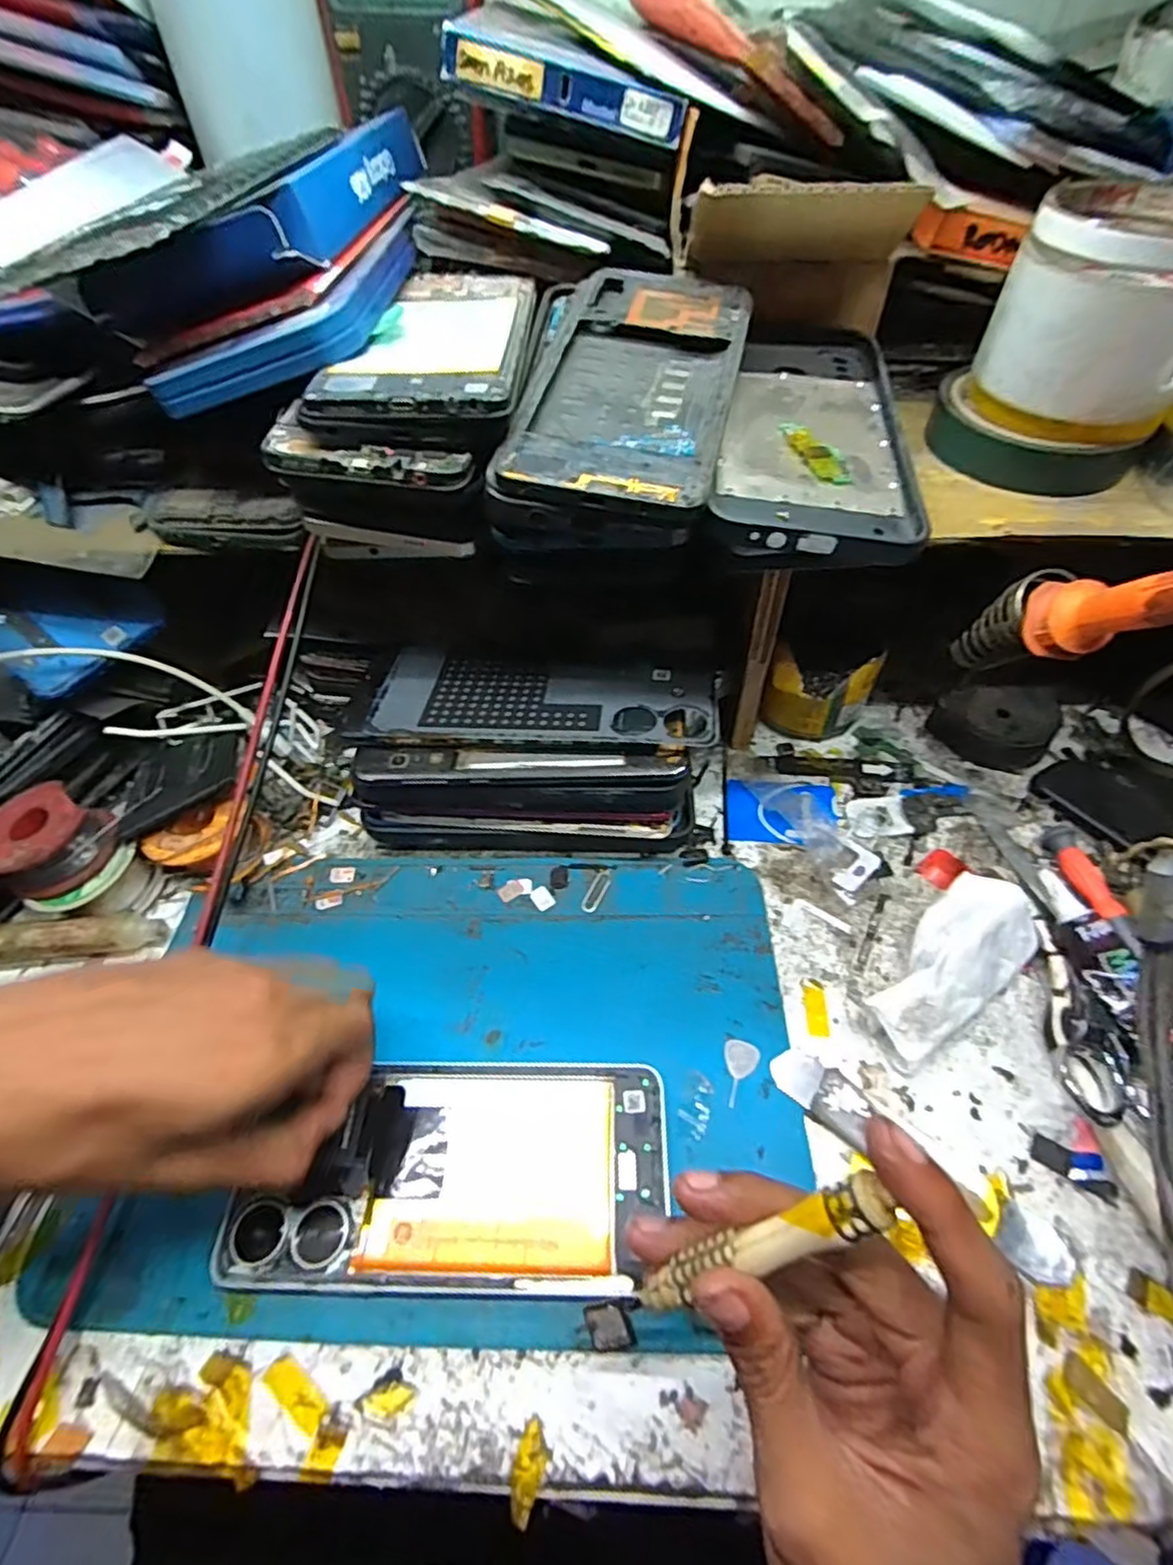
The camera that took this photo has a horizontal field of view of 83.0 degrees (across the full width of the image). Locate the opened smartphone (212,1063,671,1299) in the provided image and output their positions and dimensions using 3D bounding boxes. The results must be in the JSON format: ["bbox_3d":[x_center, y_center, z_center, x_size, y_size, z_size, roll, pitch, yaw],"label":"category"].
[{"bbox_3d":[-0.050,0.150,0.258,0.161,0.006,0.077,-1,52,2],"label":"opened smartphone"}]

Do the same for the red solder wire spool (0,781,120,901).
[{"bbox_3d":[-0.264,0.030,0.324,0.052,0.031,0.047,18,55,17],"label":"red solder wire spool"}]

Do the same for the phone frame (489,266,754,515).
[{"bbox_3d":[0.020,-0.158,0.259,0.074,0.008,0.156,12,60,7],"label":"phone frame"}]

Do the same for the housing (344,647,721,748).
[{"bbox_3d":[-0.022,-0.041,0.322,0.167,0.009,0.061,5,53,6],"label":"housing"}]

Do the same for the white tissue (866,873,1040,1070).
[{"bbox_3d":[0.165,0.083,0.298,0.095,0.030,0.042,-36,58,-23],"label":"white tissue"}]

